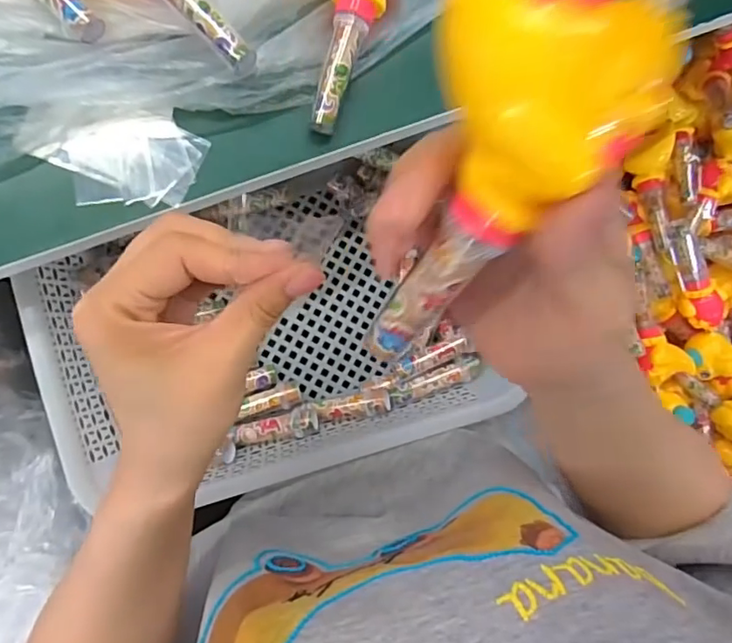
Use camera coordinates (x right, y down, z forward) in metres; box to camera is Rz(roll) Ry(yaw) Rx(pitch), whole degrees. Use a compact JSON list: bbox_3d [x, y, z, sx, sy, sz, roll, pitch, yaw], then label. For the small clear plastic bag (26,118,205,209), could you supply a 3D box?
[{"bbox_3d":[-0.152,-0.101,0.339,0.097,0.007,0.055,1,86,-8],"label":"small clear plastic bag"}]

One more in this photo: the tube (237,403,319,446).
[{"bbox_3d":[-0.074,0.088,0.445,0.068,0.017,0.023,-15,88,6],"label":"tube"}]

